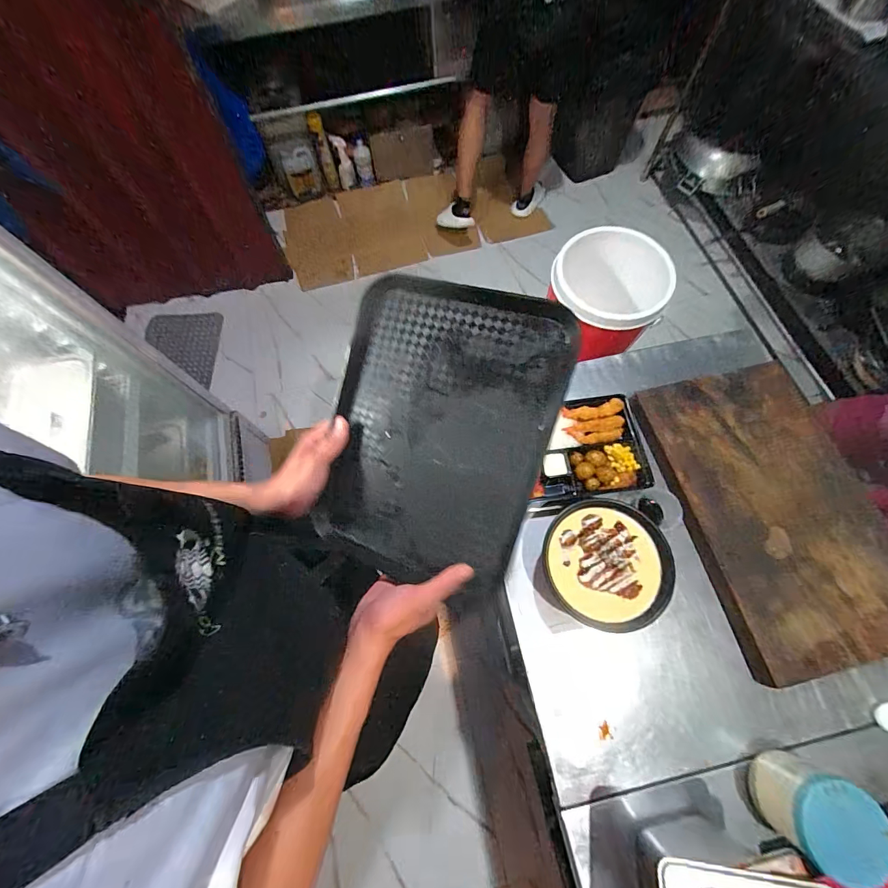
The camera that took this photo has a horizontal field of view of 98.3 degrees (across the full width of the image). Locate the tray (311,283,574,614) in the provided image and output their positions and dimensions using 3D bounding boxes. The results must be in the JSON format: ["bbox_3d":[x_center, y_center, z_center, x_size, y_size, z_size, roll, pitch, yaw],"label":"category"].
[{"bbox_3d":[-0.017,-0.009,0.449,0.254,0.026,0.336,19,98,18],"label":"tray"}]

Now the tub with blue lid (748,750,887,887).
[{"bbox_3d":[0.481,0.478,0.504,0.102,0.103,0.103,0,70,1],"label":"tub with blue lid"}]

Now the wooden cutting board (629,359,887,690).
[{"bbox_3d":[0.565,0.098,0.661,0.312,0.034,0.497,-16,71,-5],"label":"wooden cutting board"}]

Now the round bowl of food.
[{"bbox_3d":[0.258,0.193,0.632,0.183,0.081,0.196,0,70,1],"label":"round bowl of food"}]

